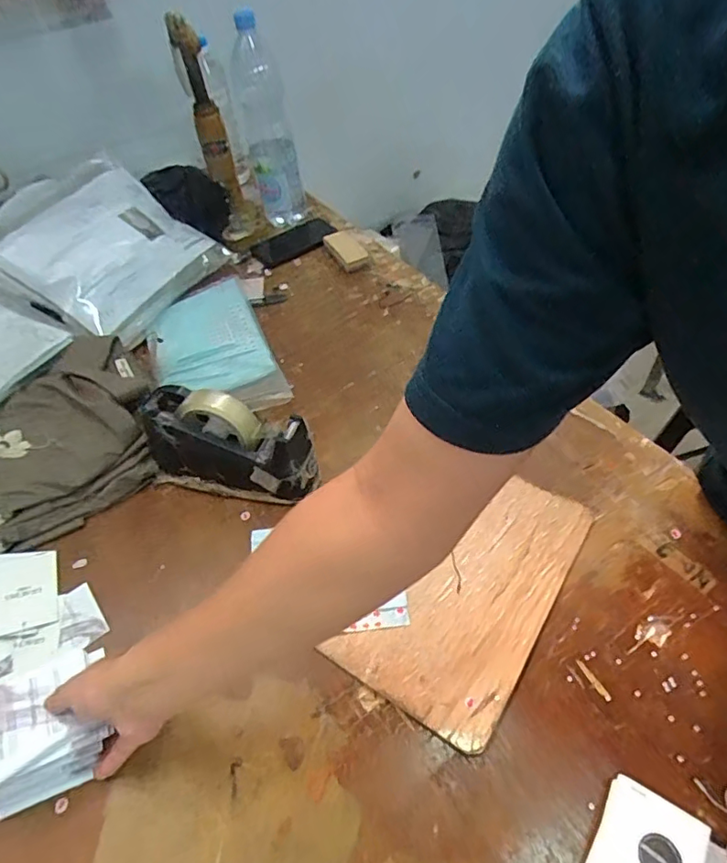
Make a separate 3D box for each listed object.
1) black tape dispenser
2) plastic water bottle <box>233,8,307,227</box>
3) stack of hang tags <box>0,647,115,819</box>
[{"bbox_3d":[-0.159,0.019,0.638,0.208,0.111,0.070,11,50,14],"label":"black tape dispenser"},{"bbox_3d":[-0.172,-0.546,0.991,0.088,0.355,0.113,-7,48,-2],"label":"plastic water bottle"},{"bbox_3d":[-0.276,0.257,0.468,0.118,0.058,0.093,-23,51,-16],"label":"stack of hang tags"}]

